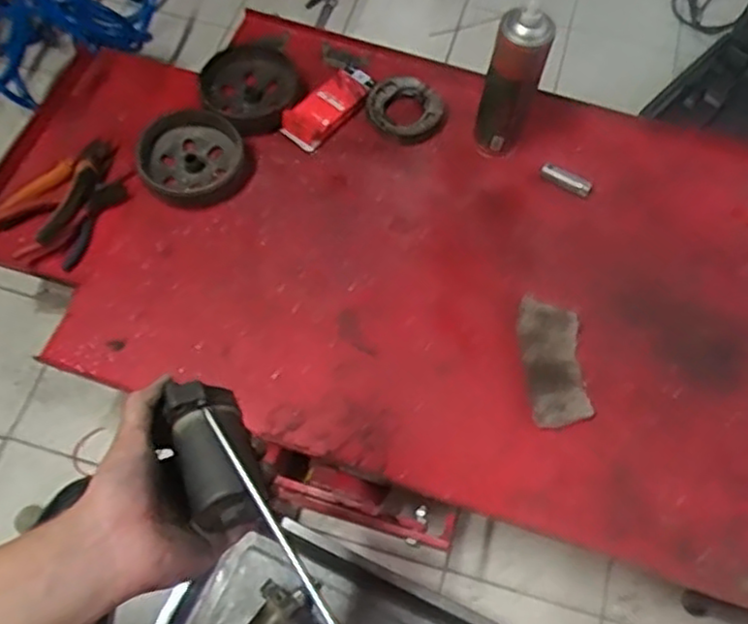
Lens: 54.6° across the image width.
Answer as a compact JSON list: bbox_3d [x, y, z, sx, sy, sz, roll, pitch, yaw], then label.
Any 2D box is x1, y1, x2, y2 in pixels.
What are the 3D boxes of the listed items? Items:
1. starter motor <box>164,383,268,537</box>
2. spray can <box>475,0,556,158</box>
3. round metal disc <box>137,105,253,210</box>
[{"bbox_3d":[-0.109,0.094,0.488,0.055,0.043,0.096,-20,66,-12],"label":"starter motor"},{"bbox_3d":[0.168,-0.278,0.877,0.061,0.200,0.065,1,63,-2],"label":"spray can"},{"bbox_3d":[-0.231,-0.203,0.919,0.131,0.047,0.154,-17,66,-11],"label":"round metal disc"}]

